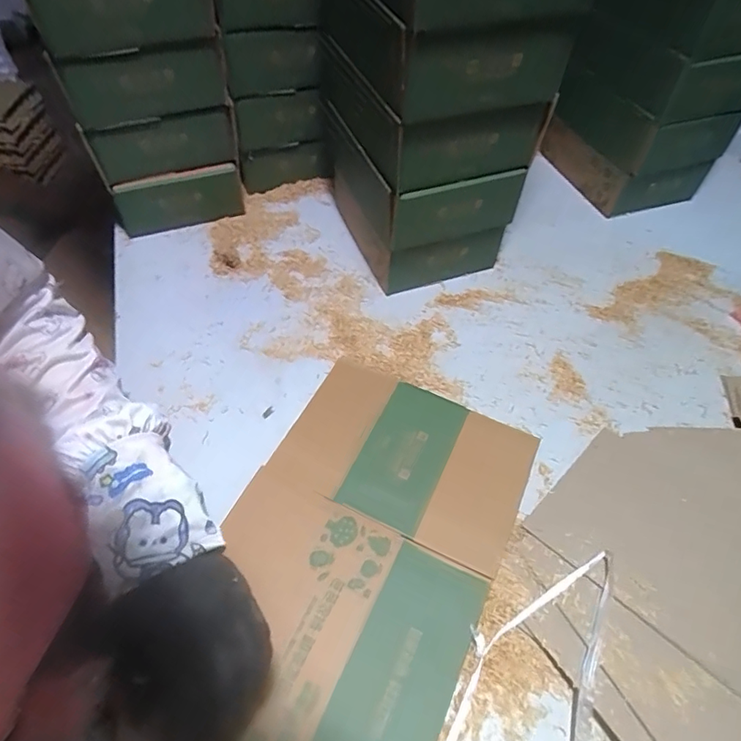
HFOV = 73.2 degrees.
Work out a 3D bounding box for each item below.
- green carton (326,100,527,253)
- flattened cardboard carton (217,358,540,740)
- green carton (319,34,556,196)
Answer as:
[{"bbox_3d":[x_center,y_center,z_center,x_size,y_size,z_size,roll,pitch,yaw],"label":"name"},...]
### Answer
[{"bbox_3d":[0.068,-0.305,0.745,0.202,0.095,0.261,-15,56,-15],"label":"green carton"},{"bbox_3d":[-0.014,0.183,0.521,0.273,0.026,0.420,23,55,13],"label":"flattened cardboard carton"},{"bbox_3d":[0.061,-0.362,0.680,0.193,0.096,0.278,-20,57,-18],"label":"green carton"}]

